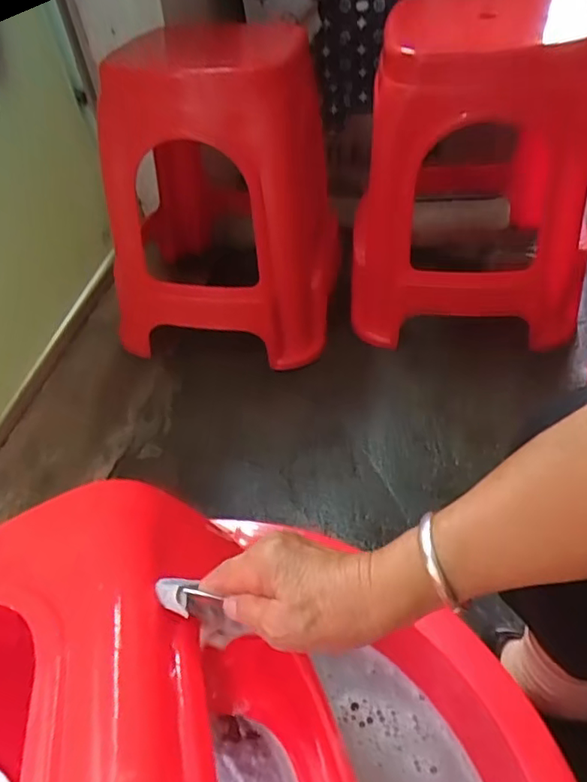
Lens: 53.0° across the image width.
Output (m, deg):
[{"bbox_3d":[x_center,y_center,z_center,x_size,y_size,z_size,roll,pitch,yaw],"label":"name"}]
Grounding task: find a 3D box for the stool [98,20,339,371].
[{"bbox_3d":[-0.110,-0.318,0.990,0.336,0.467,0.336,4,48,10],"label":"stool"}]

